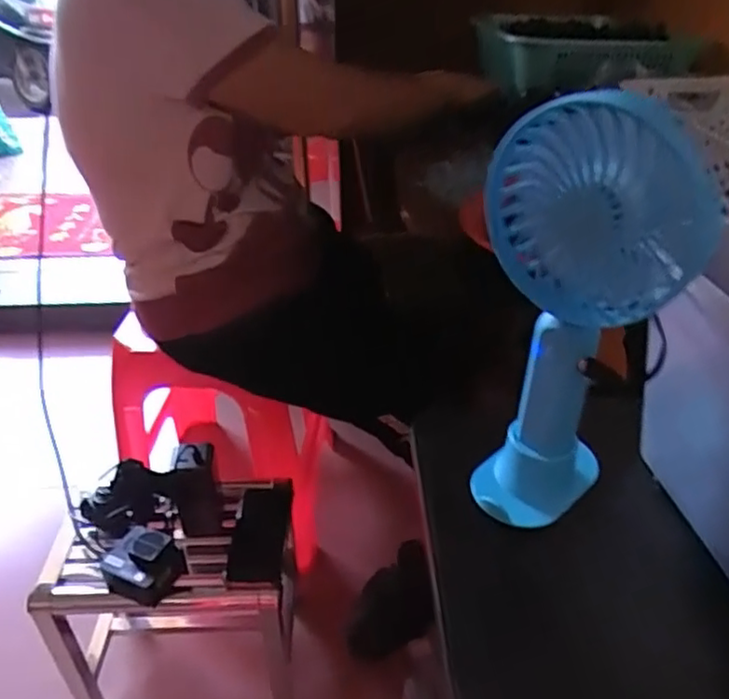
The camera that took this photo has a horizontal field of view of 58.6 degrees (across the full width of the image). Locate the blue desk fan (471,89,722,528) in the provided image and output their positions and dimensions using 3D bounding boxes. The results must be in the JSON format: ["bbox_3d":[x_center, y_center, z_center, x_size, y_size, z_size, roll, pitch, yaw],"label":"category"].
[{"bbox_3d":[0.104,-0.014,0.326,0.089,0.224,0.071,1,35,1],"label":"blue desk fan"}]

